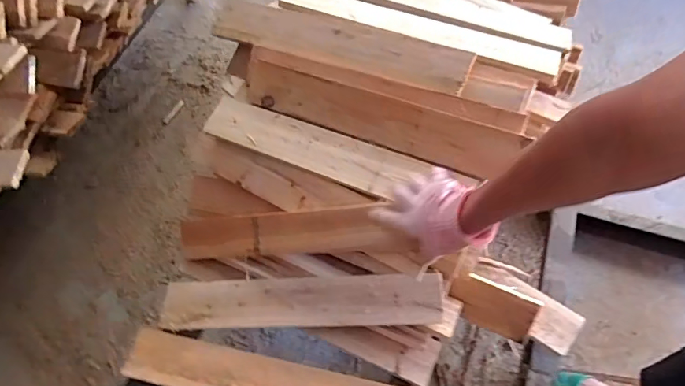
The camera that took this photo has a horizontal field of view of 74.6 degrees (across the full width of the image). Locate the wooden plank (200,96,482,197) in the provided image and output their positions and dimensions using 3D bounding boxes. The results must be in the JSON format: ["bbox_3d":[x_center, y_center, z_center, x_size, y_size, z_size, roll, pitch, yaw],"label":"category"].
[{"bbox_3d":[-0.025,-0.072,0.784,0.468,0.016,0.077,21,83,16],"label":"wooden plank"}]

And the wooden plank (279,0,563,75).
[{"bbox_3d":[0.133,-0.308,0.839,0.524,0.030,0.103,21,59,17],"label":"wooden plank"}]

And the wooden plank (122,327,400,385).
[{"bbox_3d":[-0.125,0.314,0.749,0.488,0.011,0.083,9,56,10],"label":"wooden plank"}]

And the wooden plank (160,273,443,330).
[{"bbox_3d":[-0.077,0.189,0.782,0.484,0.015,0.084,-4,71,8],"label":"wooden plank"}]

